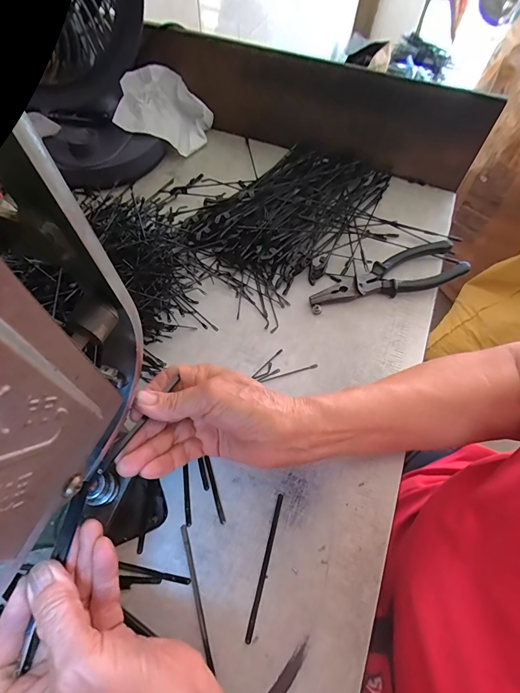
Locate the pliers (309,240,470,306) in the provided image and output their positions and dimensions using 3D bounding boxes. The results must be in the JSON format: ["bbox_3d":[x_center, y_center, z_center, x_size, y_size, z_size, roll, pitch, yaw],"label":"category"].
[{"bbox_3d":[0.142,-0.076,0.395,0.179,0.022,0.054,-17,64,-12],"label":"pliers"}]

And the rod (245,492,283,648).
[{"bbox_3d":[0.004,0.165,0.271,0.004,0.004,0.099,15,62,5],"label":"rod"}]

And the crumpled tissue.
[{"bbox_3d":[-0.127,-0.317,0.484,0.115,0.069,0.097,2,62,-2],"label":"crumpled tissue"}]

